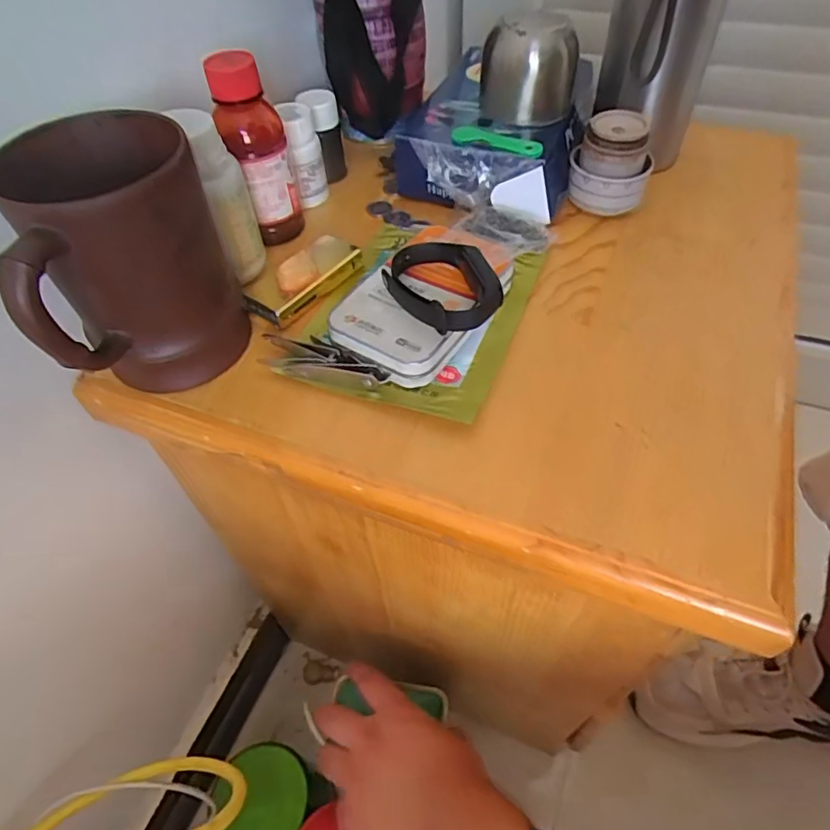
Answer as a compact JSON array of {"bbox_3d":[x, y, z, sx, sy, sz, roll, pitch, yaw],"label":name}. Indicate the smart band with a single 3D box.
[{"bbox_3d":[0.014,-0.070,0.301,0.049,0.020,0.067,-22,55,-15],"label":"smart band"}]

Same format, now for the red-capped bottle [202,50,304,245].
[{"bbox_3d":[-0.097,-0.161,0.347,0.036,0.101,0.035,-13,53,-9],"label":"red-capped bottle"}]

